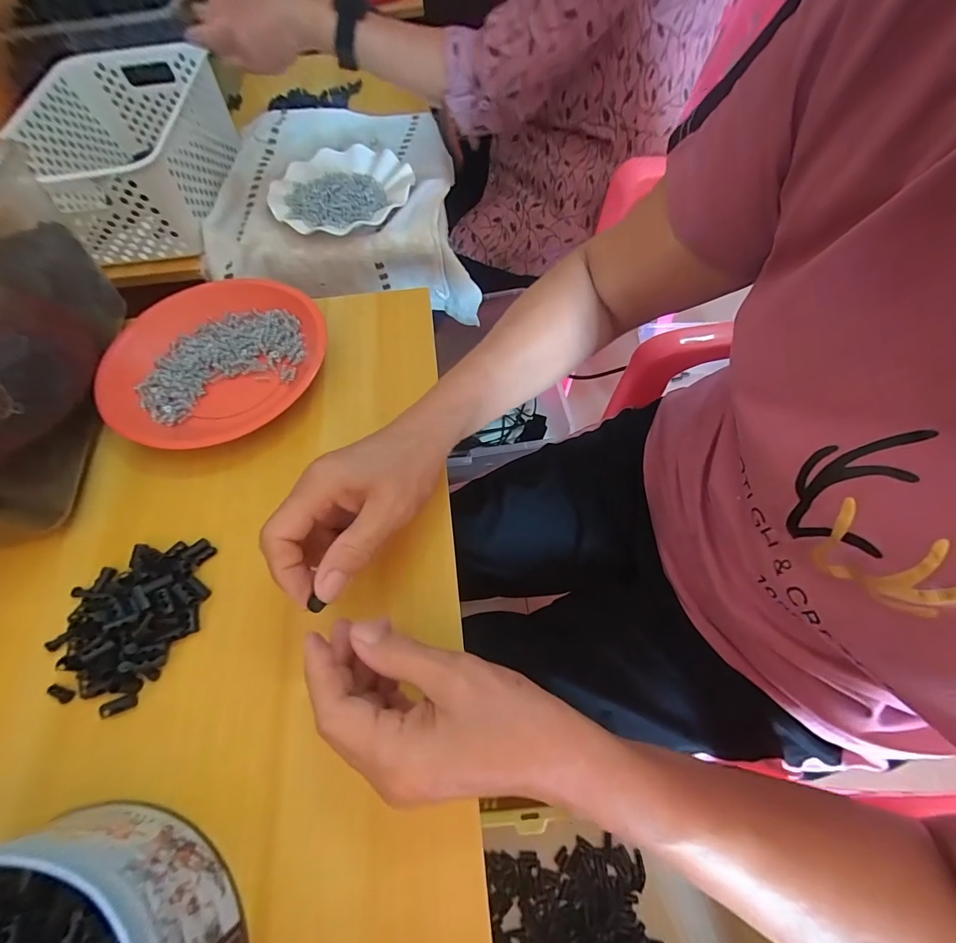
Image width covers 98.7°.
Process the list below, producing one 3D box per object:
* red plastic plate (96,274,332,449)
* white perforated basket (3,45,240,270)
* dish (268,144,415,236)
[{"bbox_3d":[-0.246,-0.105,0.390,0.190,0.026,0.190,-1,64,2],"label":"red plastic plate"},{"bbox_3d":[-0.457,-0.421,0.543,0.204,0.105,0.307,-6,64,0],"label":"white perforated basket"},{"bbox_3d":[-0.182,-0.376,0.548,0.180,0.033,0.177,-1,64,2],"label":"dish"}]

